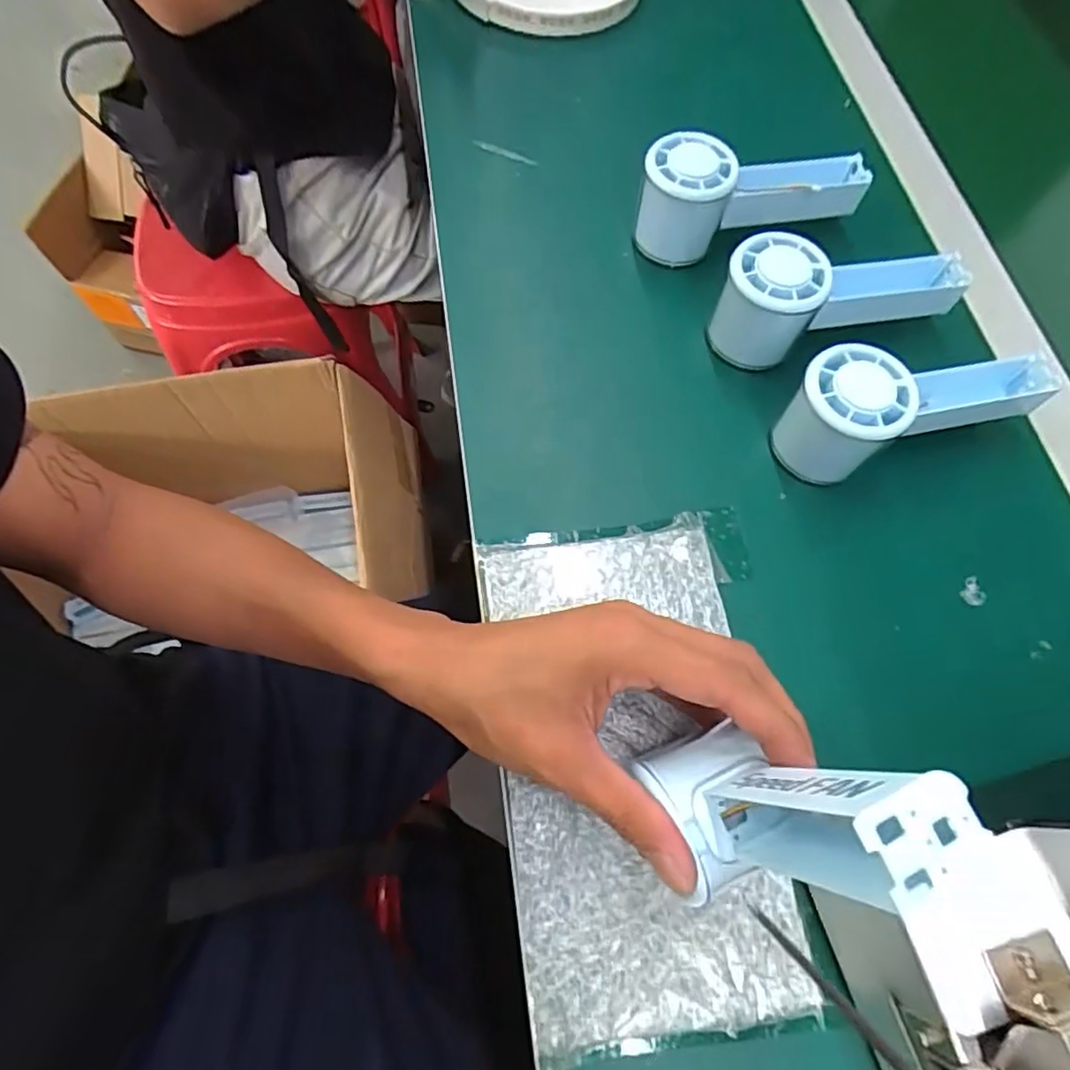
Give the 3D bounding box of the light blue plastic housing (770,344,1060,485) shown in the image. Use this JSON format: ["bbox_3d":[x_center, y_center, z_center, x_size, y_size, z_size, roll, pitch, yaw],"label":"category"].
[{"bbox_3d":[0.214,-0.075,0.356,0.158,0.061,0.055,-16,68,-9],"label":"light blue plastic housing"}]

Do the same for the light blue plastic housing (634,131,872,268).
[{"bbox_3d":[0.142,-0.228,0.417,0.153,0.061,0.053,-16,68,-9],"label":"light blue plastic housing"}]

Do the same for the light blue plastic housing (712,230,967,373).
[{"bbox_3d":[0.183,-0.150,0.386,0.151,0.057,0.052,-16,68,-9],"label":"light blue plastic housing"}]

